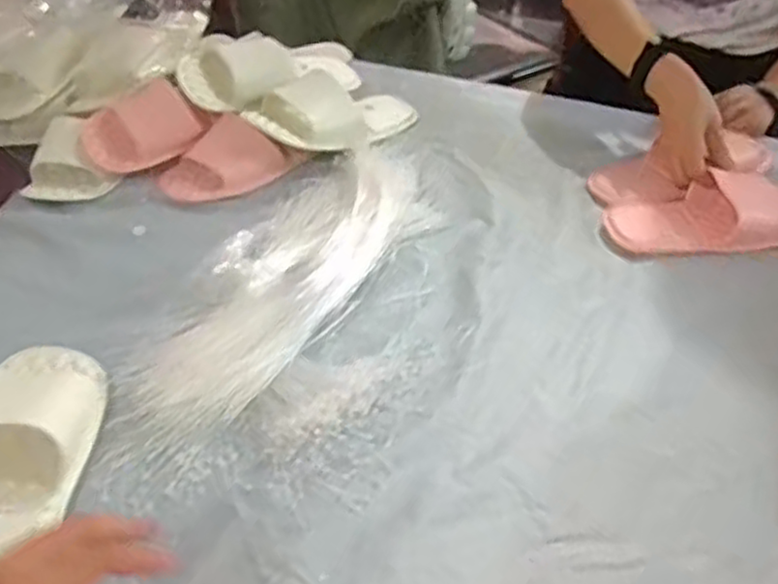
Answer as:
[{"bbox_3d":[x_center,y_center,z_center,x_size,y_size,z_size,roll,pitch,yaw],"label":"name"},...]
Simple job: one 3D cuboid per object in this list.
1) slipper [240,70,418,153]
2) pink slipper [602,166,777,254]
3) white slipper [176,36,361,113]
[{"bbox_3d":[-0.054,-0.225,0.924,0.240,0.074,0.094,-11,41,-39],"label":"slipper"},{"bbox_3d":[0.337,-0.080,0.779,0.205,0.049,0.076,1,43,1],"label":"pink slipper"},{"bbox_3d":[-0.152,-0.291,0.956,0.118,0.071,0.245,34,38,31],"label":"white slipper"}]

